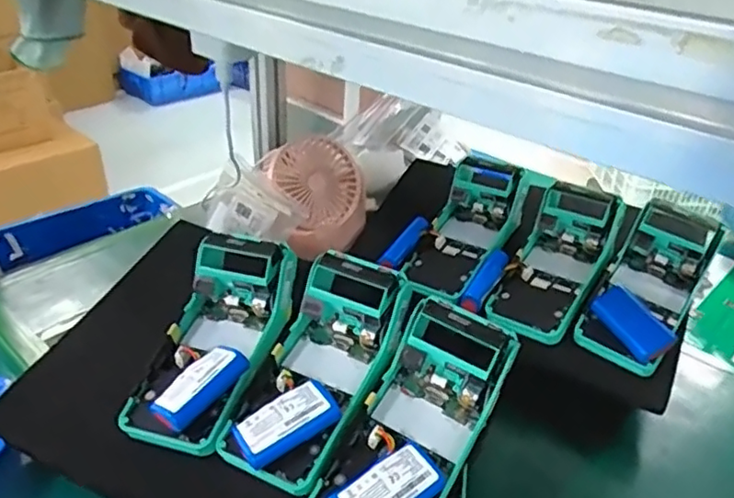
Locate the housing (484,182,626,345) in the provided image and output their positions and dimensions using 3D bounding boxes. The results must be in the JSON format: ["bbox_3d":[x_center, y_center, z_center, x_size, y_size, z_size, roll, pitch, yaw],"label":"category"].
[{"bbox_3d":[0.185,0.017,0.598,0.077,0.057,0.181,22,61,28],"label":"housing"}]

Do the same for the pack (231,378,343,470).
[{"bbox_3d":[-0.052,0.113,0.410,0.068,0.019,0.035,-20,38,-32],"label":"pack"}]

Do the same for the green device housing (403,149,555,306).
[{"bbox_3d":[0.114,-0.025,0.663,0.092,0.068,0.182,26,67,33],"label":"green device housing"}]

